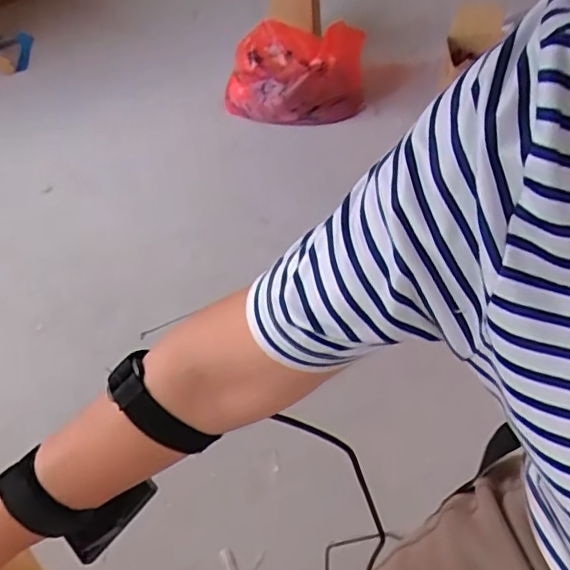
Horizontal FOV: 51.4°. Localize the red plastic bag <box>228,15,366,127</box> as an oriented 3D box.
[{"bbox_3d":[0.029,-0.594,1.647,0.386,0.268,0.191,-12,47,-7],"label":"red plastic bag"}]

